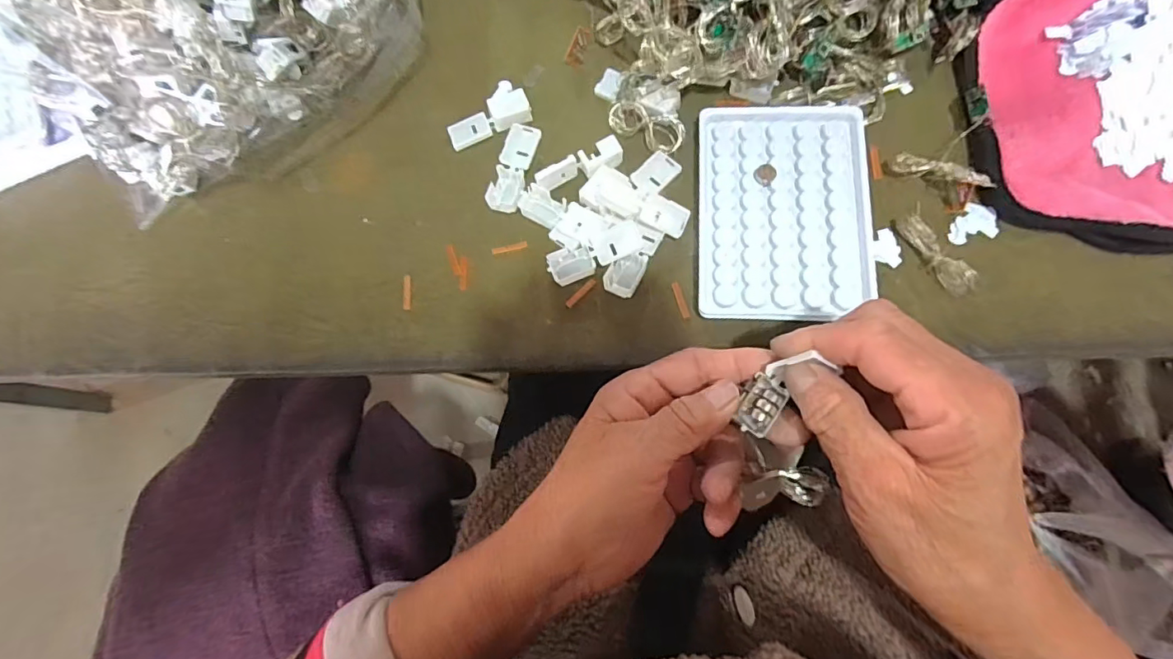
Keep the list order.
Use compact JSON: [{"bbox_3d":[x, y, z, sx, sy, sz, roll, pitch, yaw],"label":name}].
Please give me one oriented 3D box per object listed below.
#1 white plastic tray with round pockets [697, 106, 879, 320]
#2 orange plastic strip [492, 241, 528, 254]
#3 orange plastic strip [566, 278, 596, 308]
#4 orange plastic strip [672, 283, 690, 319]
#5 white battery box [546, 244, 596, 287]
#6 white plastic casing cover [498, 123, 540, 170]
[{"bbox_3d":[0.113,-0.071,0.301,0.094,0.011,0.129,1,76,6],"label":"white plastic tray with round pockets"},{"bbox_3d":[-0.047,-0.050,0.320,0.022,0.004,0.004,-11,75,3],"label":"orange plastic strip"},{"bbox_3d":[-0.003,-0.021,0.310,0.022,0.004,0.004,-44,76,-5],"label":"orange plastic strip"},{"bbox_3d":[0.054,-0.017,0.301,0.004,0.004,0.022,-18,75,1],"label":"orange plastic strip"},{"bbox_3d":[-0.009,-0.039,0.309,0.025,0.007,0.021,-23,75,0],"label":"white battery box"},{"bbox_3d":[-0.042,-0.115,0.330,0.019,0.007,0.028,17,79,10],"label":"white plastic casing cover"}]

